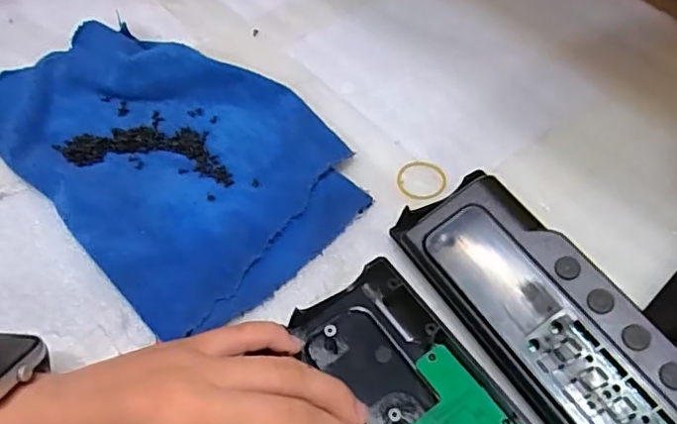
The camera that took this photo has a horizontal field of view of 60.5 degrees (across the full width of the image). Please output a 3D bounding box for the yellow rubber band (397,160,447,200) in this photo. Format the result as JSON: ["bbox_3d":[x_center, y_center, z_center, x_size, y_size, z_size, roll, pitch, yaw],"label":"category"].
[{"bbox_3d":[0.053,-0.020,0.368,0.031,0.004,0.028,4,63,4],"label":"yellow rubber band"}]

